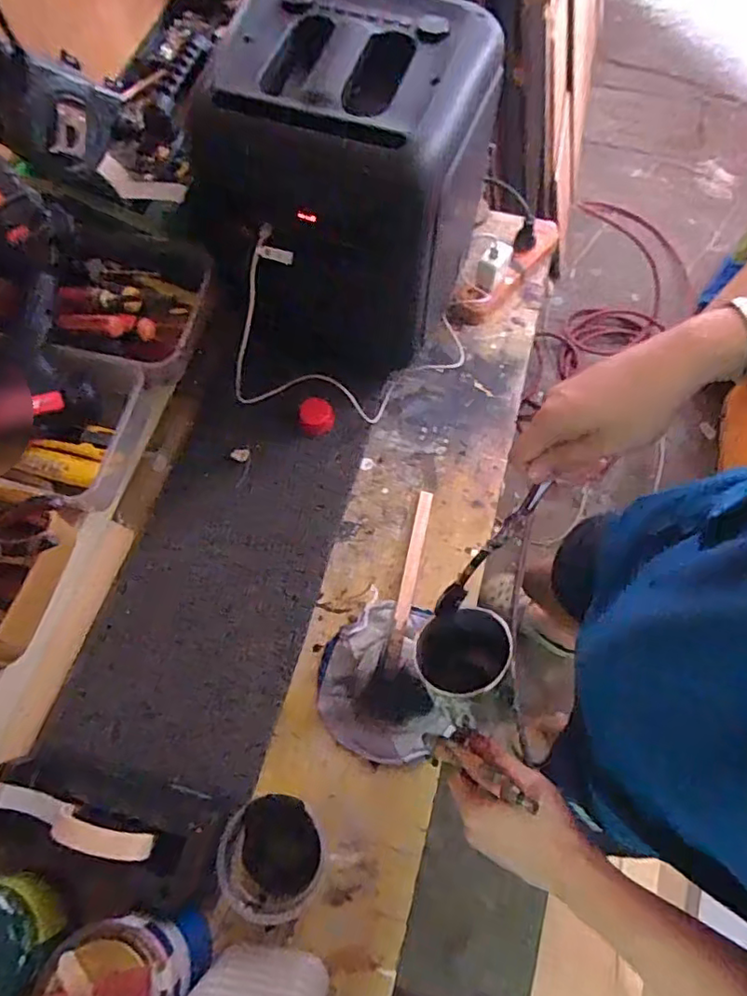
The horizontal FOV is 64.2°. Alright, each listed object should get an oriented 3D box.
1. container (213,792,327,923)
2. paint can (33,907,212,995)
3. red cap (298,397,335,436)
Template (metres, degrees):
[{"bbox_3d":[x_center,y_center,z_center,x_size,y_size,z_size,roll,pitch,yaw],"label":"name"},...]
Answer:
[{"bbox_3d":[-0.091,0.327,0.543,0.091,0.089,0.088,13,69,6],"label":"container"},{"bbox_3d":[-0.206,0.395,0.492,0.098,0.115,0.103,0,68,1],"label":"paint can"},{"bbox_3d":[-0.071,-0.103,0.745,0.043,0.019,0.041,0,68,1],"label":"red cap"}]

